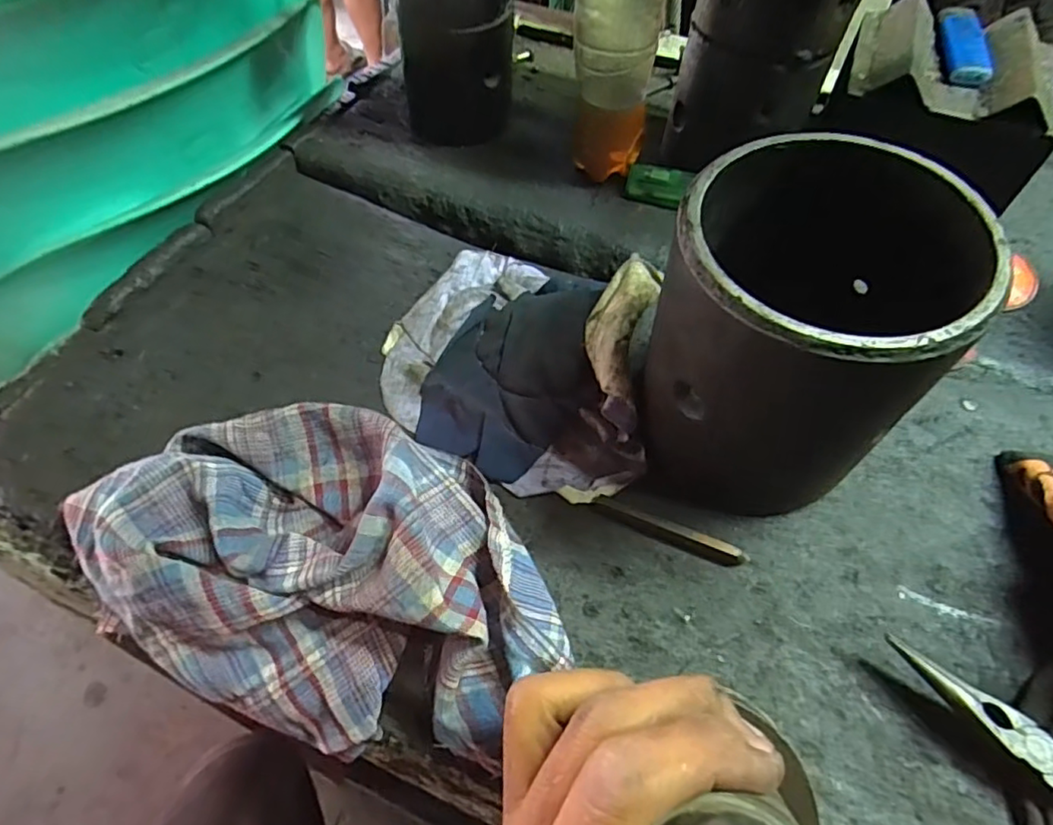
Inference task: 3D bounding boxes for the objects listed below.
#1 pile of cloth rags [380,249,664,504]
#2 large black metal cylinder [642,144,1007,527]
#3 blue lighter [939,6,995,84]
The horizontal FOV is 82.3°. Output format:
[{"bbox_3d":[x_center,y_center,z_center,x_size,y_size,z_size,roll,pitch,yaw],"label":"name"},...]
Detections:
[{"bbox_3d":[-0.001,-0.038,0.320,0.161,0.036,0.131,25,59,19],"label":"pile of cloth rags"},{"bbox_3d":[0.117,-0.031,0.264,0.124,0.132,0.109,-39,65,-23],"label":"large black metal cylinder"},{"bbox_3d":[0.277,-0.234,0.381,0.024,0.012,0.081,14,55,8],"label":"blue lighter"}]

